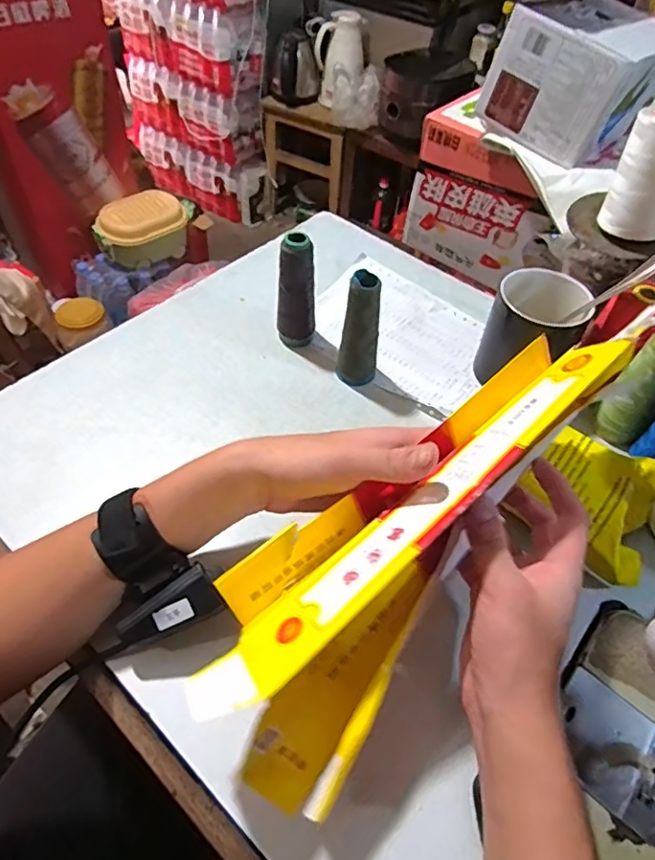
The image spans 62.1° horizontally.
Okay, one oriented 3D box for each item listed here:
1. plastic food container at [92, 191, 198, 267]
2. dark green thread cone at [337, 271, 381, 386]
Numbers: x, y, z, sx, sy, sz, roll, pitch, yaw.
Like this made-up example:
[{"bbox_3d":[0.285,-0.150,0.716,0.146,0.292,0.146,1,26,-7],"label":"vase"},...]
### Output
[{"bbox_3d":[-0.463,-0.521,1.406,0.259,0.119,0.129,-22,55,-21],"label":"plastic food container"},{"bbox_3d":[0.030,-0.087,0.482,0.028,0.109,0.028,-33,60,-27],"label":"dark green thread cone"}]

